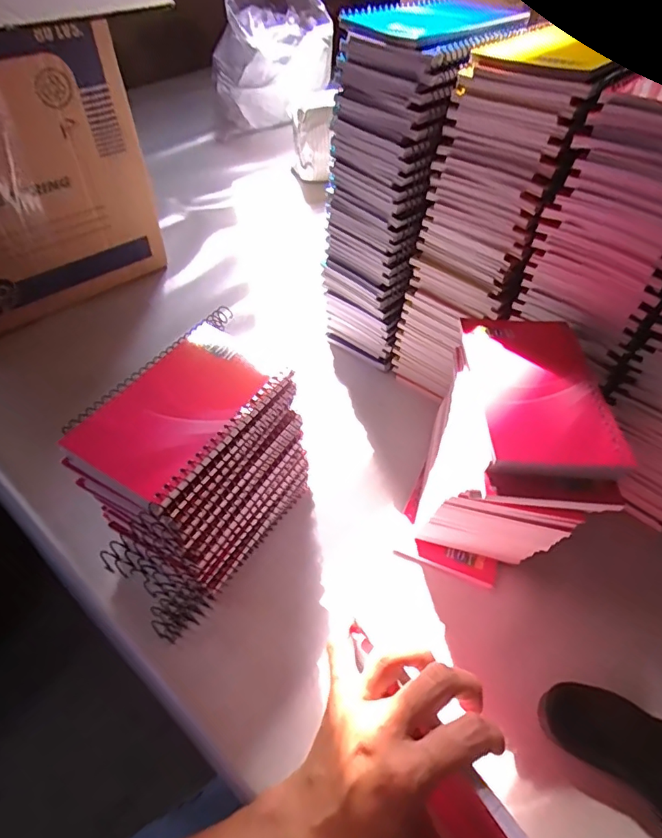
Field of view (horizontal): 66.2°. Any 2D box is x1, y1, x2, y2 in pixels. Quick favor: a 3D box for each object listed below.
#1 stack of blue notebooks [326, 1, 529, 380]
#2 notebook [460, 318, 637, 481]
[{"bbox_3d":[0.068,-0.209,0.487,0.111,0.282,0.141,25,52,20],"label":"stack of blue notebooks"},{"bbox_3d":[0.133,-0.022,0.334,0.083,0.017,0.133,-1,49,0],"label":"notebook"}]

